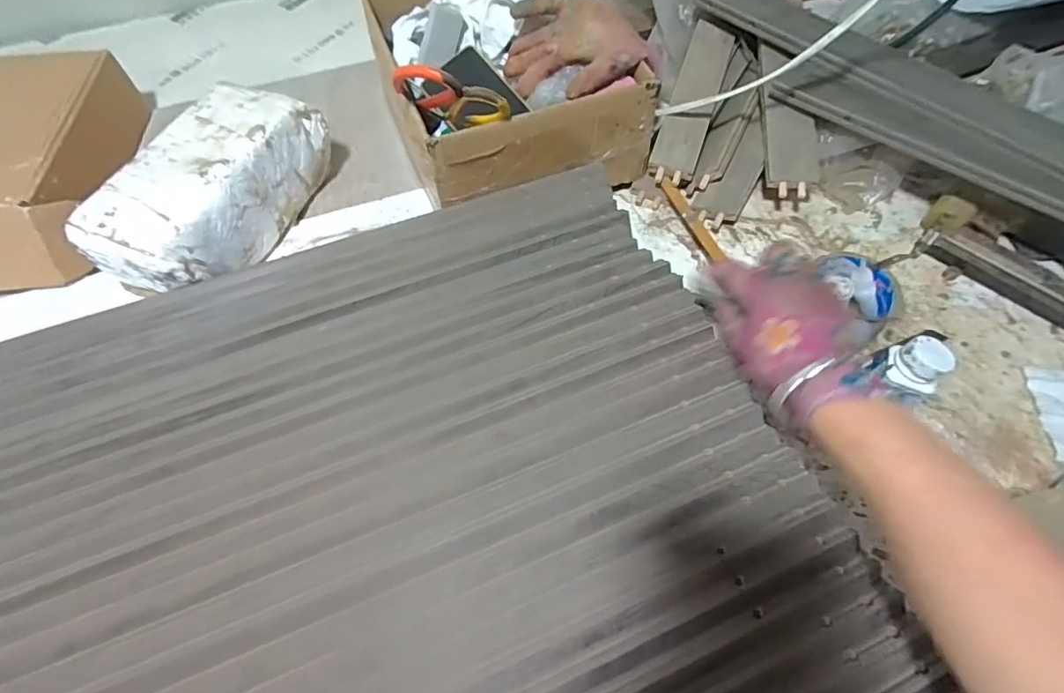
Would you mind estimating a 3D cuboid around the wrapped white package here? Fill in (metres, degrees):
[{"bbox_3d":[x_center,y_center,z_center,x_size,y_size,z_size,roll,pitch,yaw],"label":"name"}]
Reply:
[{"bbox_3d":[-0.323,-0.160,0.522,0.119,0.100,0.237,15,60,10],"label":"wrapped white package"}]

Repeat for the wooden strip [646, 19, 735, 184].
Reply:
[{"bbox_3d":[0.197,-0.301,0.620,0.052,0.015,0.249,19,69,5],"label":"wooden strip"}]

